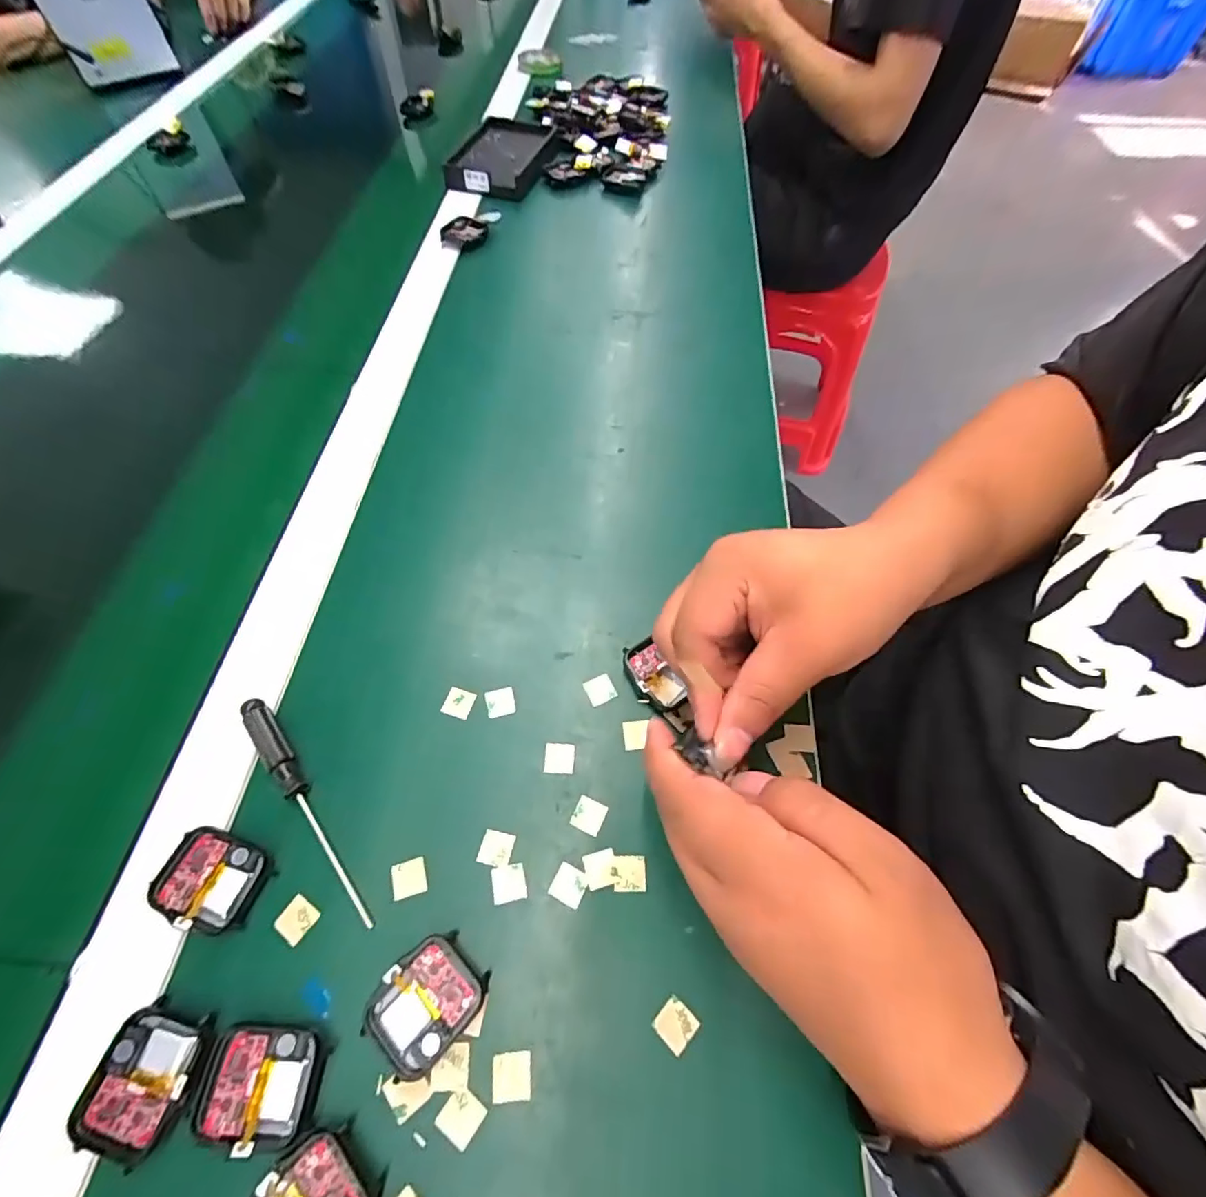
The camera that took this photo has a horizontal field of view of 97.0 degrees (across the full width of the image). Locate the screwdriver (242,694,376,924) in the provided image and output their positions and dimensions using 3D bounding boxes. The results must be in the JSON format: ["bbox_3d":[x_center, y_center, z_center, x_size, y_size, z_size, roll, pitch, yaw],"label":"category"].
[{"bbox_3d":[-0.150,0.102,0.266,0.013,0.011,0.132,-33,67,-20],"label":"screwdriver"}]

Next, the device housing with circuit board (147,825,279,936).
[{"bbox_3d":[-0.182,0.131,0.249,0.044,0.008,0.037,20,61,8],"label":"device housing with circuit board"}]

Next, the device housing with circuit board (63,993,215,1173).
[{"bbox_3d":[-0.182,0.191,0.213,0.040,0.007,0.045,15,60,5],"label":"device housing with circuit board"}]

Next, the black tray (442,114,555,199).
[{"bbox_3d":[-0.118,-0.512,0.615,0.099,0.021,0.149,8,59,1],"label":"black tray"}]

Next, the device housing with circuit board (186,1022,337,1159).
[{"bbox_3d":[-0.137,0.193,0.213,0.047,0.006,0.036,6,59,0],"label":"device housing with circuit board"}]

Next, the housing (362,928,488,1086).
[{"bbox_3d":[-0.076,0.172,0.228,0.037,0.010,0.045,40,65,18],"label":"housing"}]

